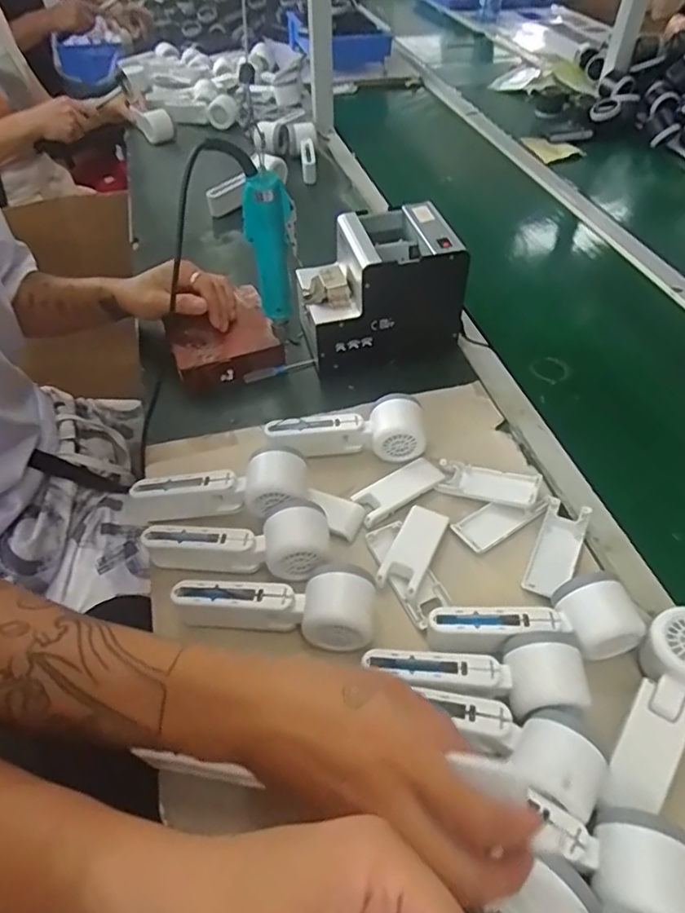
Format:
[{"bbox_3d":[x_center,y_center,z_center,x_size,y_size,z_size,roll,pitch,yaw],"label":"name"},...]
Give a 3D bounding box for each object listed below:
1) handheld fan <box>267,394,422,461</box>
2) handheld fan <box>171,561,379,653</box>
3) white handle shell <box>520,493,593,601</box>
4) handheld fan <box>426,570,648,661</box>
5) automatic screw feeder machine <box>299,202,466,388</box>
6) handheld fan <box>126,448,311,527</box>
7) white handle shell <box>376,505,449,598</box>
[{"bbox_3d":[0.005,-0.022,0.635,0.163,0.061,0.052,-4,47,-3],"label":"handheld fan"},{"bbox_3d":[-0.055,0.119,0.501,0.167,0.051,0.066,9,48,8],"label":"handheld fan"},{"bbox_3d":[0.200,0.085,0.555,0.040,0.017,0.102,20,51,18],"label":"white handle shell"},{"bbox_3d":[0.154,0.137,0.479,0.158,0.050,0.054,-8,48,-7],"label":"handheld fan"},{"bbox_3d":[0.042,-0.206,0.736,0.179,0.142,0.131,-12,48,-11],"label":"automatic screw feeder machine"},{"bbox_3d":[-0.118,0.035,0.561,0.170,0.055,0.054,-6,48,-5],"label":"handheld fan"},{"bbox_3d":[0.066,0.086,0.553,0.039,0.011,0.096,20,51,18],"label":"white handle shell"}]

